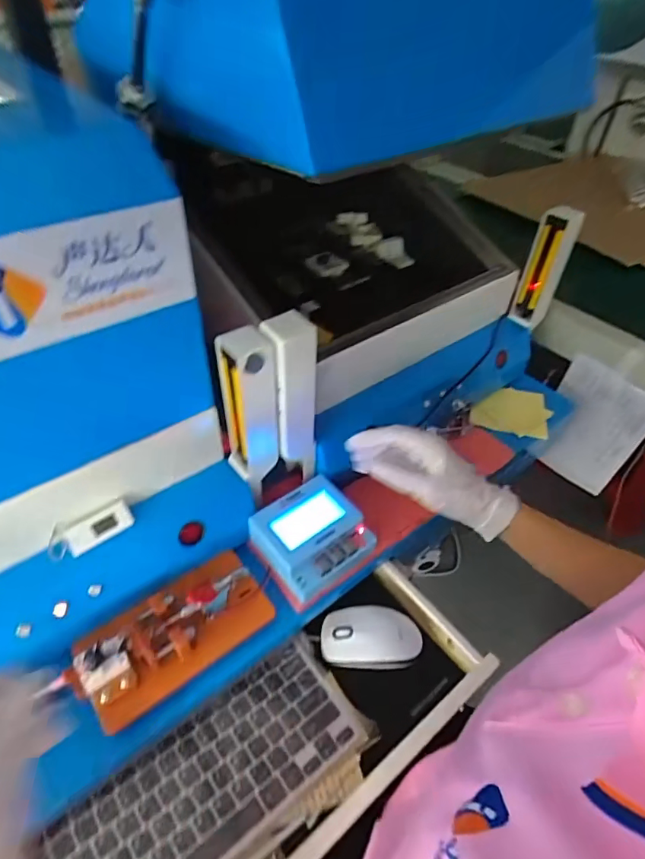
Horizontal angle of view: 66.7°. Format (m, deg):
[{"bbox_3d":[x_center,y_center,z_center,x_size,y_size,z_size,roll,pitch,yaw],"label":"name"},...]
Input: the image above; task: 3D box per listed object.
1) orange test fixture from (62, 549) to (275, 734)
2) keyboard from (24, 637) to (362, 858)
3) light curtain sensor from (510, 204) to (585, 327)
[{"bbox_3d":[-0.138,0.181,0.452,0.173,0.039,0.088,-28,53,-28],"label":"orange test fixture"},{"bbox_3d":[-0.104,0.318,0.437,0.273,0.016,0.109,-27,52,-27],"label":"keyboard"},{"bbox_3d":[0.303,-0.219,0.669,0.050,0.155,0.031,21,47,17],"label":"light curtain sensor"}]

